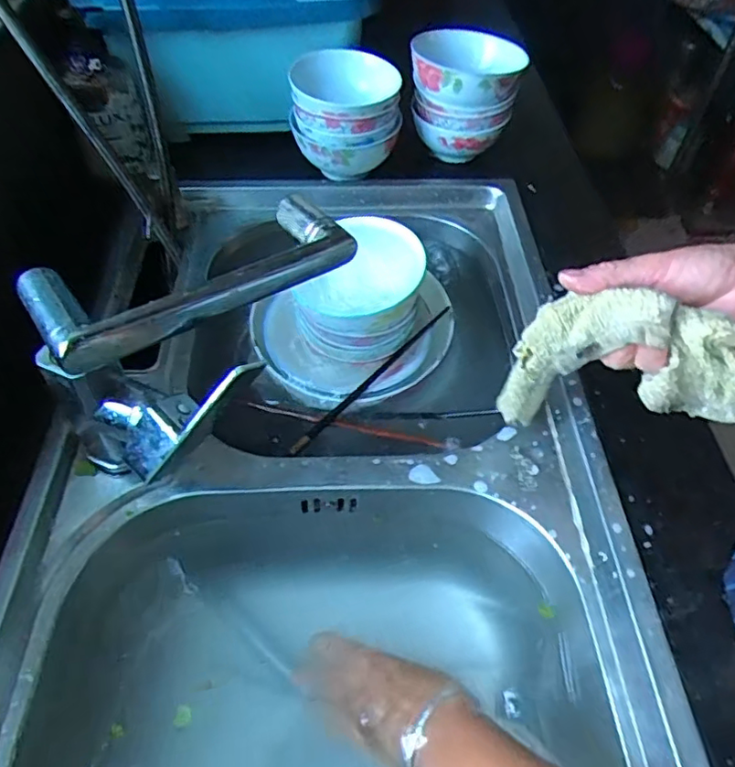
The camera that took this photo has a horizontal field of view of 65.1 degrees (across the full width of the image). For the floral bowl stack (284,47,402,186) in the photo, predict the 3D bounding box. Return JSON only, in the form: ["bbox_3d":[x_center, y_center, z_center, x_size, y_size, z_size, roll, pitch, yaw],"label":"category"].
[{"bbox_3d":[-0.024,-0.289,0.642,0.119,0.111,0.110,-10,53,-8],"label":"floral bowl stack"}]

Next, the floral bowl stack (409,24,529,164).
[{"bbox_3d":[0.110,-0.321,0.661,0.121,0.122,0.112,6,52,5],"label":"floral bowl stack"}]

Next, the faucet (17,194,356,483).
[{"bbox_3d":[-0.101,-0.029,0.393,0.205,0.143,0.087,-32,59,-23],"label":"faucet"}]

